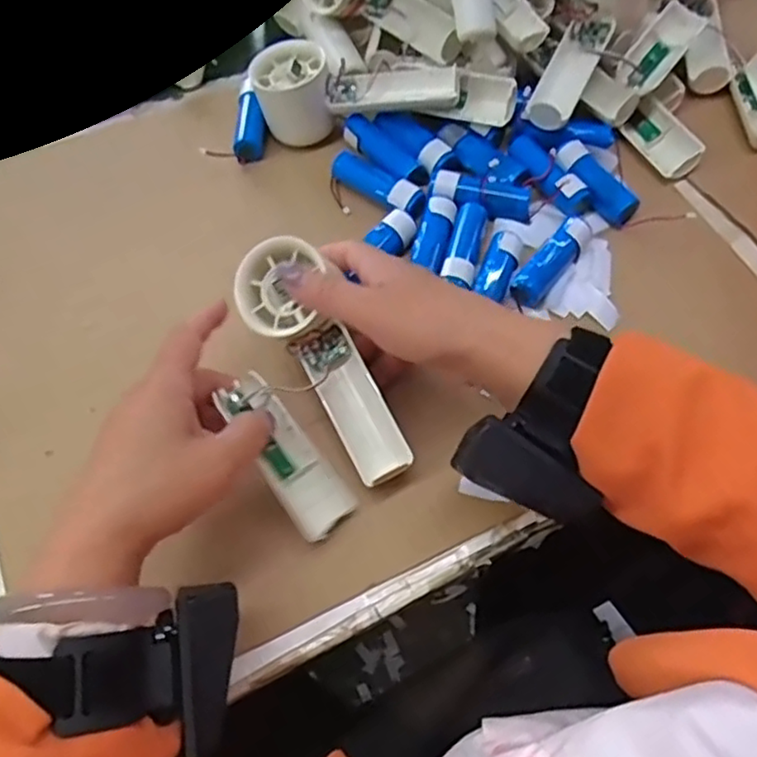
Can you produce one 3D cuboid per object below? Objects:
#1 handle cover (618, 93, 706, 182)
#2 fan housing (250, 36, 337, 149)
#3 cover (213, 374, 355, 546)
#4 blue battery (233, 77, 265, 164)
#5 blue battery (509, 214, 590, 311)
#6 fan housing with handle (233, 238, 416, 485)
[{"bbox_3d":[0.211,-0.179,0.496,0.029,0.024,0.066,-28,65,-13],"label":"handle cover"},{"bbox_3d":[-0.065,-0.213,0.500,0.055,0.052,0.052,0,62,1],"label":"fan housing"},{"bbox_3d":[-0.049,0.042,0.367,0.036,0.016,0.094,-33,89,-15],"label":"cover"},{"bbox_3d":[-0.098,-0.198,0.509,0.022,0.023,0.064,0,62,1],"label":"blue battery"},{"bbox_3d":[0.117,-0.079,0.444,0.021,0.020,0.073,37,69,18],"label":"blue battery"},{"bbox_3d":[-0.030,-0.011,0.380,0.049,0.036,0.150,-32,88,-15],"label":"fan housing with handle"}]

